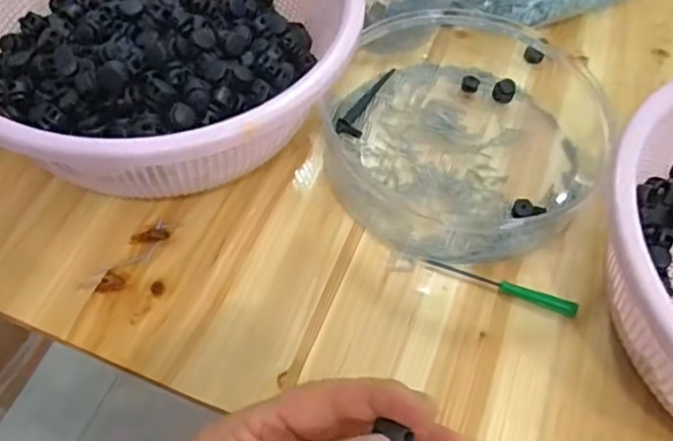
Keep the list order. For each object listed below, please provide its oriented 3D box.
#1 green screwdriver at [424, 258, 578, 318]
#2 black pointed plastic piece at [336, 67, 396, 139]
[{"bbox_3d":[0.108,0.041,0.402,0.098,0.007,0.010,22,57,10],"label":"green screwdriver"},{"bbox_3d":[0.025,-0.096,0.480,0.018,0.010,0.082,23,58,11],"label":"black pointed plastic piece"}]

